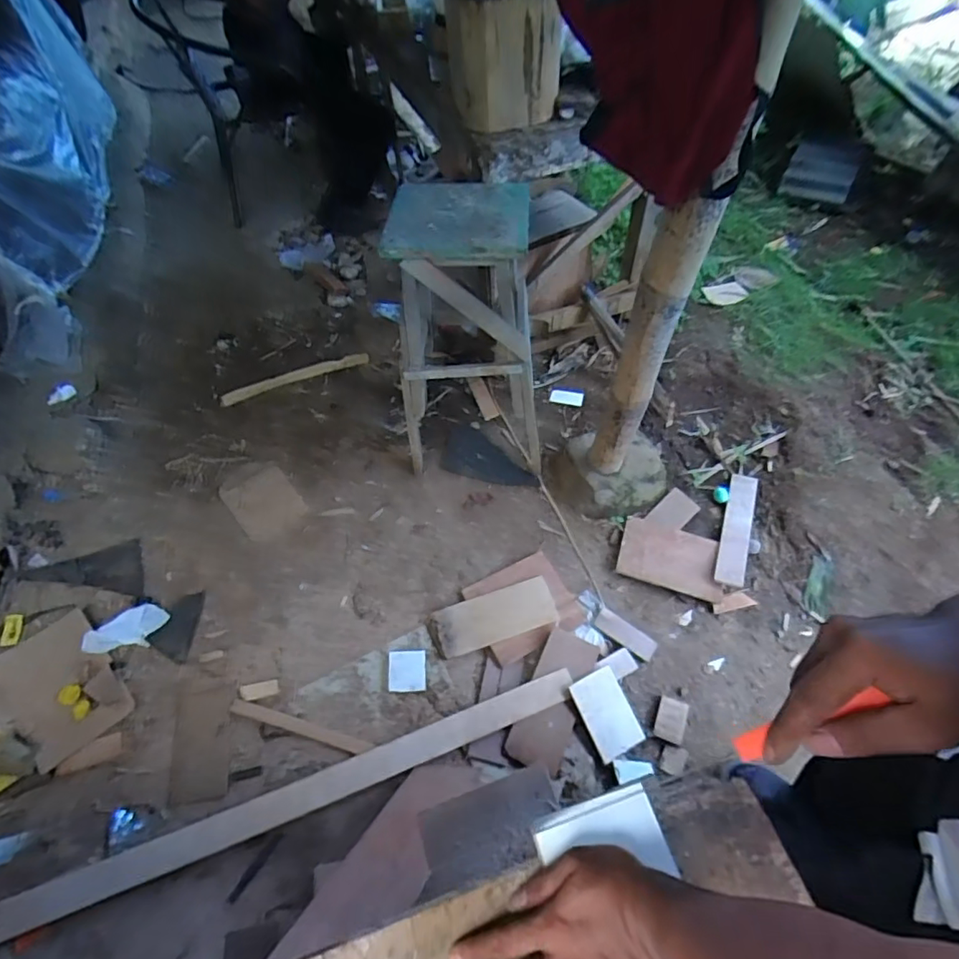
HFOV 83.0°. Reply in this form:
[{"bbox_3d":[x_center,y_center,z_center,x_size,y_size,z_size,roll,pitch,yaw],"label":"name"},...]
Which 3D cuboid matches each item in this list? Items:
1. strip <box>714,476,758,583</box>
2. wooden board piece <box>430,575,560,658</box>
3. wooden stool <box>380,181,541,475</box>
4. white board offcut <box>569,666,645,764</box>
[{"bbox_3d":[0.727,0.130,1.525,0.076,0.011,0.362,18,60,14],"label":"strip"},{"bbox_3d":[0.037,0.347,1.376,0.305,0.018,0.126,-15,56,-12],"label":"wooden board piece"},{"bbox_3d":[-0.017,-0.427,1.483,0.361,0.694,0.466,0,48,6],"label":"wooden stool"},{"bbox_3d":[0.297,0.536,1.251,0.123,0.012,0.175,-22,76,-22],"label":"white board offcut"}]

